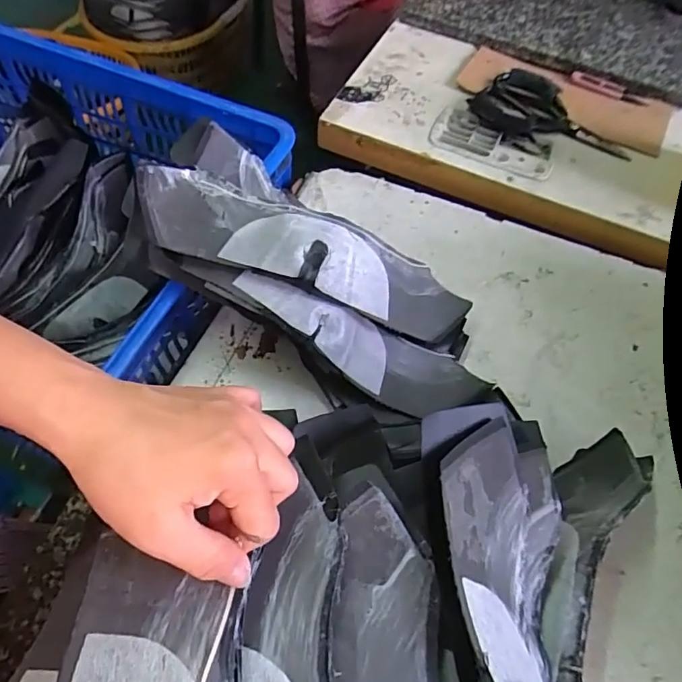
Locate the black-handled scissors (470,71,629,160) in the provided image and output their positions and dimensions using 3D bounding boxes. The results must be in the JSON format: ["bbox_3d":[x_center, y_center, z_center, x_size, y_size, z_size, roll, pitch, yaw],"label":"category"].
[{"bbox_3d":[0.261,-0.278,0.639,0.187,0.022,0.099,28,62,13],"label":"black-handled scissors"}]

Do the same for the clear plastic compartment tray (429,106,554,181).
[{"bbox_3d":[0.182,-0.237,0.622,0.146,0.010,0.071,25,61,11],"label":"clear plastic compartment tray"}]

